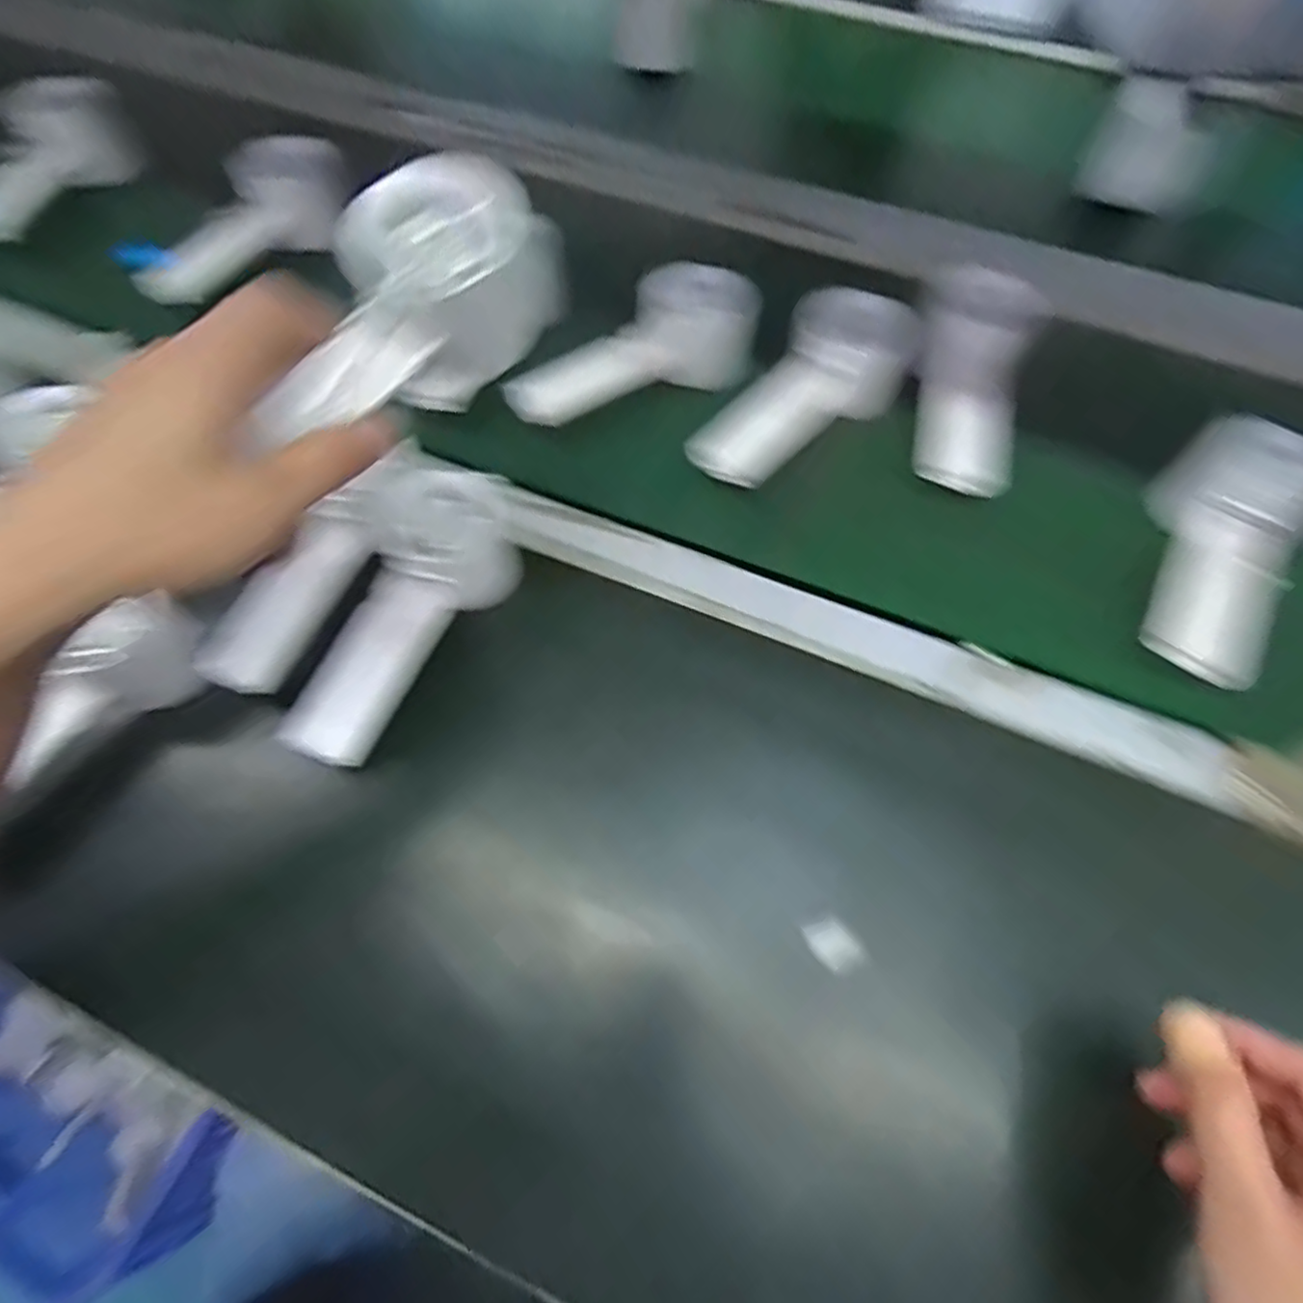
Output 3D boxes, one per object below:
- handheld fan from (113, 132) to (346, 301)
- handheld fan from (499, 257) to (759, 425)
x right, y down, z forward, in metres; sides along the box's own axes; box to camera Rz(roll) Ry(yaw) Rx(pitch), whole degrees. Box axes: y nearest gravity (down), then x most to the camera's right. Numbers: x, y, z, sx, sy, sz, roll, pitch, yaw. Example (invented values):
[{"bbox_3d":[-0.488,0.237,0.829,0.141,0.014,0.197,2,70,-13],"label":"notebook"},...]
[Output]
[{"bbox_3d":[-0.305,-0.319,0.499,0.170,0.059,0.057,-31,69,-10],"label":"handheld fan"},{"bbox_3d":[-0.016,-0.208,0.464,0.174,0.046,0.076,-21,112,-7],"label":"handheld fan"}]

